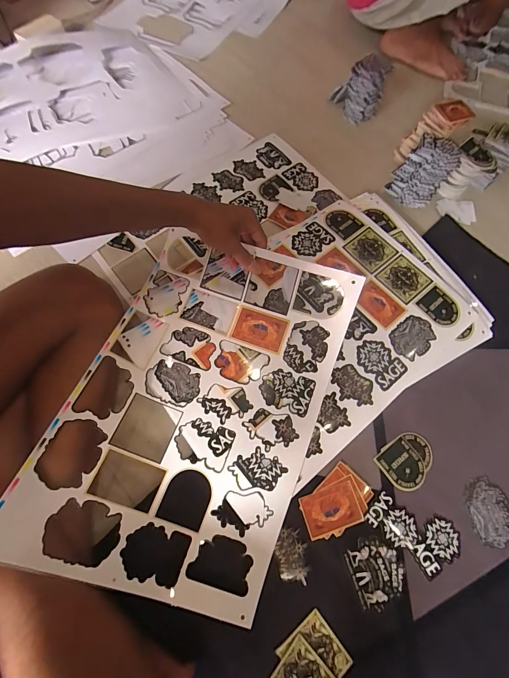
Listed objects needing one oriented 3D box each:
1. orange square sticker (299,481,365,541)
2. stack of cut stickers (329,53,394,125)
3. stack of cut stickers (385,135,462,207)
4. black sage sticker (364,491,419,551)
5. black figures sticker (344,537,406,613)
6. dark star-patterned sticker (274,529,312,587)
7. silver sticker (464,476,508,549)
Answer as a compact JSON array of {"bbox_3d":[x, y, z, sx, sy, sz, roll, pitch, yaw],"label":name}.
[{"bbox_3d":[0.110,0.243,0.427,0.080,0.004,0.054,-16,71,-7],"label":"orange square sticker"},{"bbox_3d":[0.241,-0.576,0.682,0.070,0.107,0.104,-43,77,-15],"label":"stack of cut stickers"},{"bbox_3d":[0.332,-0.326,0.592,0.075,0.099,0.089,-41,76,-15],"label":"stack of cut stickers"},{"bbox_3d":[0.197,0.261,0.425,0.071,0.004,0.052,41,74,12],"label":"black sage sticker"},{"bbox_3d":[0.164,0.313,0.405,0.069,0.005,0.074,-16,71,-7],"label":"black figures sticker"},{"bbox_3d":[0.050,0.293,0.406,0.042,0.004,0.062,-5,70,-4],"label":"dark star-patterned sticker"},{"bbox_3d":[0.342,0.250,0.436,0.063,0.004,0.086,-8,72,-5],"label":"silver sticker"}]

